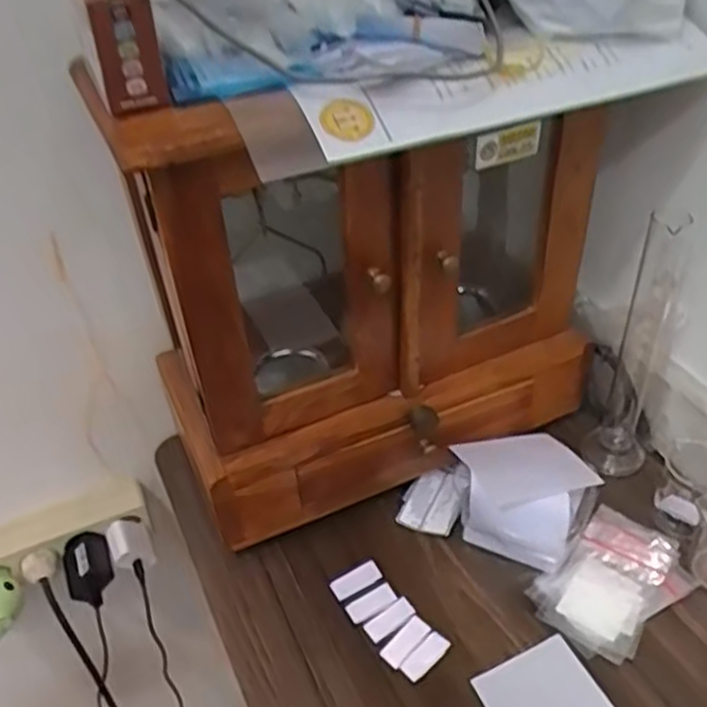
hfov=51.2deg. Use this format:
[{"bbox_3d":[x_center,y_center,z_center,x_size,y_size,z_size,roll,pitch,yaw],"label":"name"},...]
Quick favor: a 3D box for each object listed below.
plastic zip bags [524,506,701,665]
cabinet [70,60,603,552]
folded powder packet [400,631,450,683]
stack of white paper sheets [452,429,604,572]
[{"bbox_3d":[0.216,0.191,0.617,0.129,0.014,0.091,-31,46,-28],"label":"plastic zip bags"},{"bbox_3d":[-0.006,-0.081,0.648,0.350,0.372,0.231,-23,42,-20],"label":"cabinet"},{"bbox_3d":[0.058,0.239,0.583,0.045,0.005,0.017,-34,47,-31],"label":"folded powder packet"},{"bbox_3d":[0.153,0.123,0.656,0.110,0.076,0.112,-8,39,-3],"label":"stack of white paper sheets"}]

